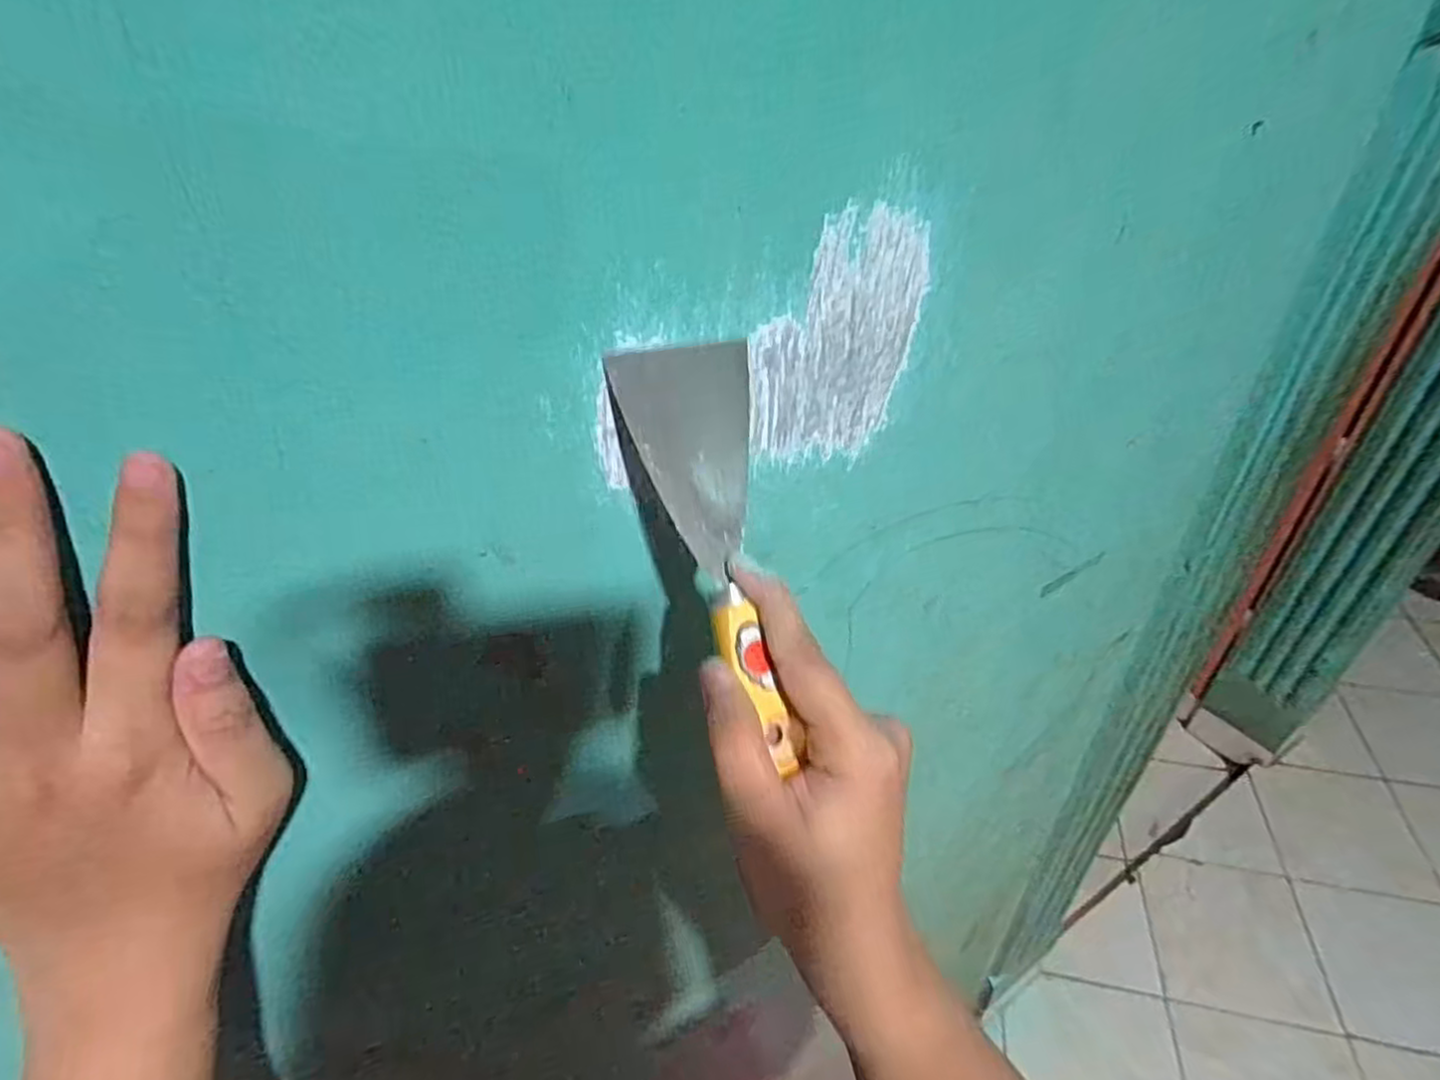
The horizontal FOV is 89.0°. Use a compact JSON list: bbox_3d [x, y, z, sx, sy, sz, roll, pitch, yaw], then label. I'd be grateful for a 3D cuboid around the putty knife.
[{"bbox_3d":[0.002,0.006,0.269,0.052,0.154,0.017,-14,1,-15],"label":"putty knife"}]

